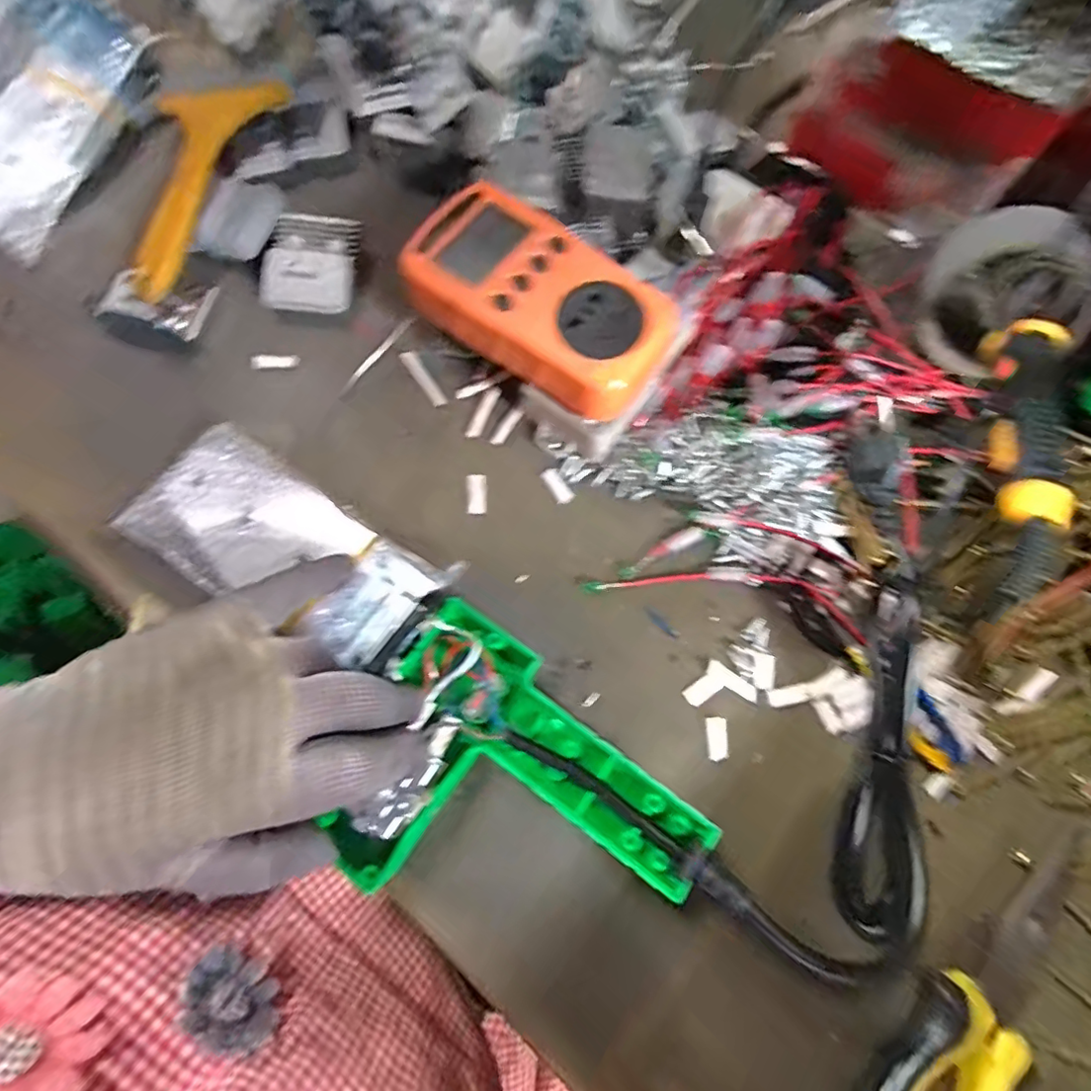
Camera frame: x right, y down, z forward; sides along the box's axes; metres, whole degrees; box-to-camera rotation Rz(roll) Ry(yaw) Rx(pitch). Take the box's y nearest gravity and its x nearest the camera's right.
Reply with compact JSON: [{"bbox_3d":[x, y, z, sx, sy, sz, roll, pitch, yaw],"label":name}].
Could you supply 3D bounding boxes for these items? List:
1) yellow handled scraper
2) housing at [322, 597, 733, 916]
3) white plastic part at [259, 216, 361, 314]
[{"bbox_3d":[-0.205,-0.197,0.317,0.053,0.024,0.180,15,76,3],"label":"yellow handled scraper"},{"bbox_3d":[-0.016,0.109,0.235,0.149,0.031,0.112,34,80,8],"label":"housing"},{"bbox_3d":[-0.135,-0.163,0.316,0.051,0.015,0.053,0,76,-1],"label":"white plastic part"}]

